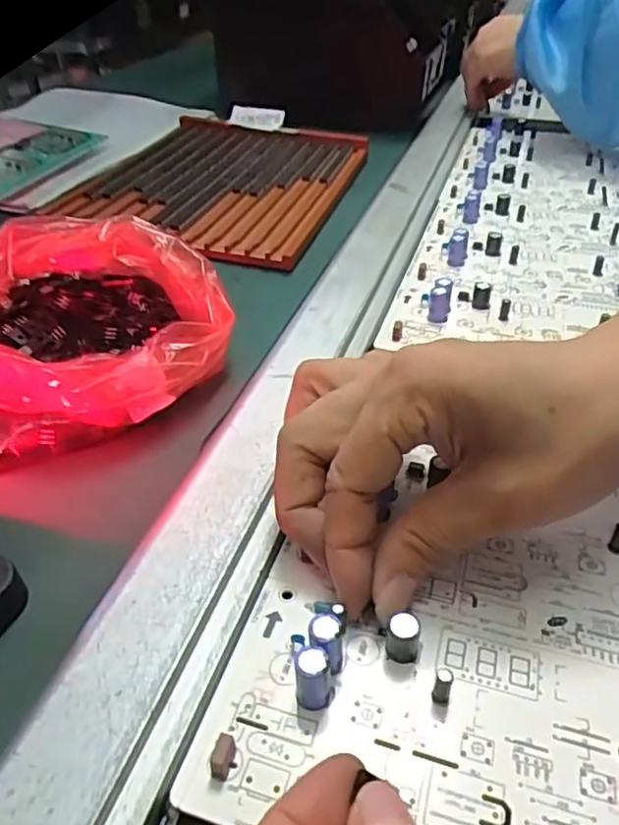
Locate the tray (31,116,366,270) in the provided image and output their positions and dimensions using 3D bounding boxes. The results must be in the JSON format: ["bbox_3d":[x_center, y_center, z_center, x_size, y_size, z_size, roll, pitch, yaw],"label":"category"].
[{"bbox_3d":[-0.068,-0.189,0.506,0.193,0.016,0.238,10,39,15],"label":"tray"}]

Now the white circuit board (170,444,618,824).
[{"bbox_3d":[0.065,0.061,0.213,0.158,0.018,0.177,12,39,12],"label":"white circuit board"}]

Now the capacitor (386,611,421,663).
[{"bbox_3d":[0.029,0.071,0.199,0.010,0.014,0.008,12,39,13],"label":"capacitor"}]

